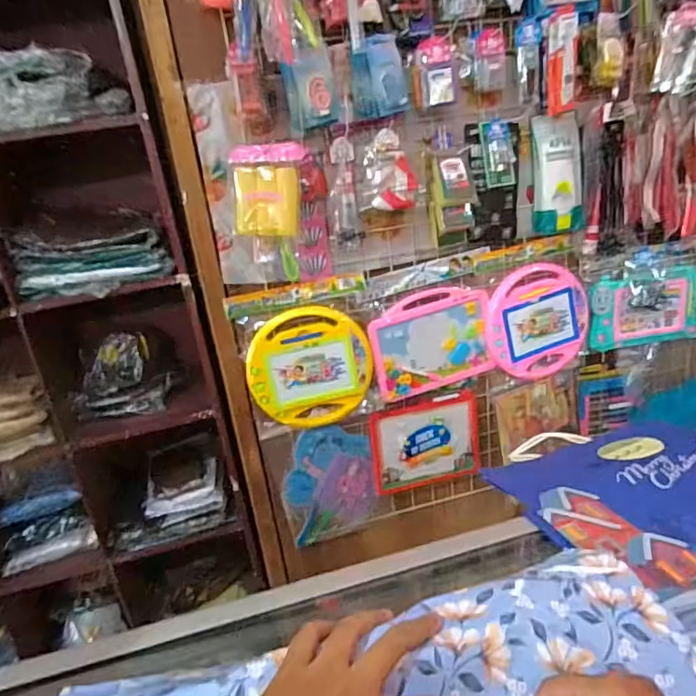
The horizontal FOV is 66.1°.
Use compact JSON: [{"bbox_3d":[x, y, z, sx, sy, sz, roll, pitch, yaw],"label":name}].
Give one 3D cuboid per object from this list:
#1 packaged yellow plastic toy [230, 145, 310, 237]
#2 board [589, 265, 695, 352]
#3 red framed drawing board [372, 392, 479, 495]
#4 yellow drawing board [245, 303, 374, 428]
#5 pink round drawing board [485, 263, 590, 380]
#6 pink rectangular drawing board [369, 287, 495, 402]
[{"bbox_3d":[-0.157,-0.311,1.052,0.136,0.175,0.038,1,16,-3],"label":"packaged yellow plastic toy"},{"bbox_3d":[0.769,-0.100,1.373,0.305,0.194,0.028,-10,20,-7],"label":"board"},{"bbox_3d":[0.203,0.246,1.372,0.284,0.231,0.013,-12,20,-11],"label":"red framed drawing board"},{"bbox_3d":[-0.085,0.046,1.237,0.276,0.283,0.029,-10,20,-7],"label":"yellow drawing board"},{"bbox_3d":[0.471,-0.062,1.325,0.278,0.280,0.018,-13,20,-14],"label":"pink round drawing board"},{"bbox_3d":[0.199,-0.014,1.281,0.283,0.239,0.016,-10,20,-7],"label":"pink rectangular drawing board"}]

